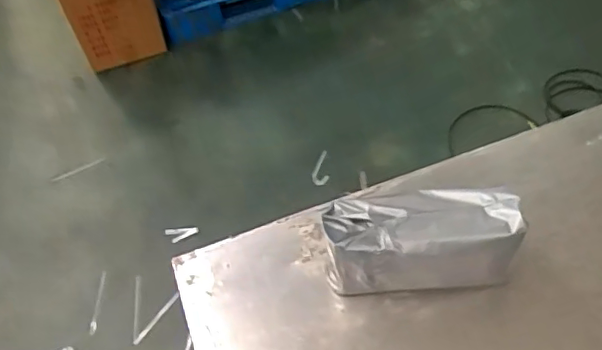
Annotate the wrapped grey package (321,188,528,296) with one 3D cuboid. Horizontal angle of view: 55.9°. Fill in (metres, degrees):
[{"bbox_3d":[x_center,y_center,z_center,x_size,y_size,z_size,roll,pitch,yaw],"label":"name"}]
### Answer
[{"bbox_3d":[0.173,0.094,0.827,0.269,0.133,0.099,-9,50,1],"label":"wrapped grey package"}]

